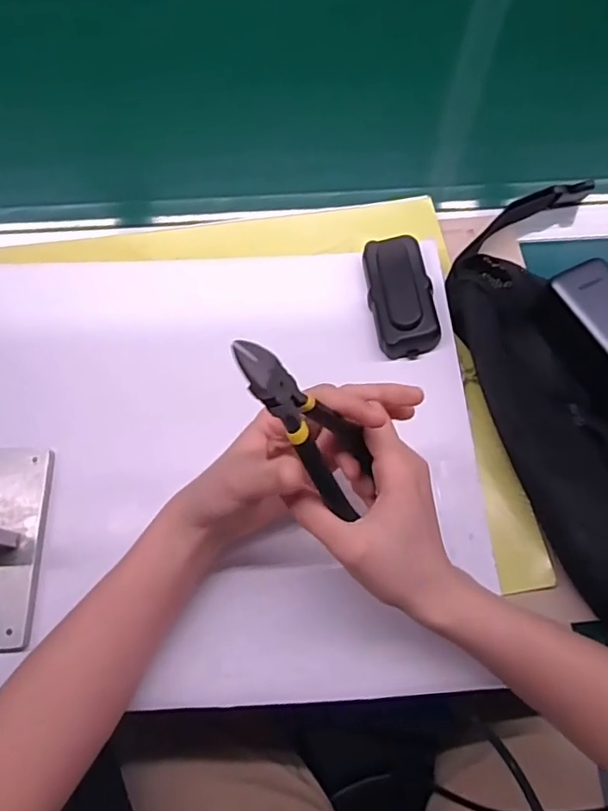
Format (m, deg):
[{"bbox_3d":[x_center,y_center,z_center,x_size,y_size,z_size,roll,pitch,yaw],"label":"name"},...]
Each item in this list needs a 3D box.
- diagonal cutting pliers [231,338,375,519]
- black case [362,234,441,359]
[{"bbox_3d":[0.006,0.018,0.274,0.018,0.148,0.045,6,63,33],"label":"diagonal cutting pliers"},{"bbox_3d":[0.082,-0.094,0.445,0.050,0.028,0.103,-5,68,-5],"label":"black case"}]

